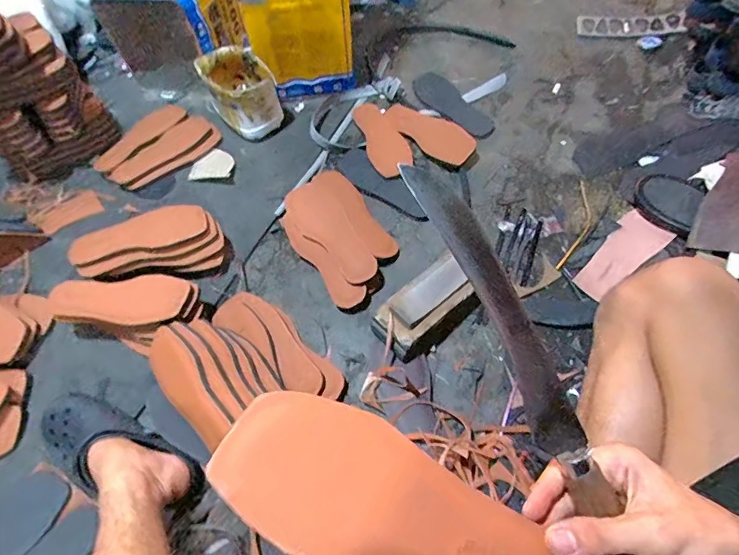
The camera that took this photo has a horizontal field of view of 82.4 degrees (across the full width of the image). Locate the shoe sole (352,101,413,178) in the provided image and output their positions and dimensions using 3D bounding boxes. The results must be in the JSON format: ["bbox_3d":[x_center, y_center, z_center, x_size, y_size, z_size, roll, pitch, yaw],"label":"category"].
[{"bbox_3d":[0.020,-0.322,0.965,0.088,0.015,0.259,-26,58,-3],"label":"shoe sole"}]

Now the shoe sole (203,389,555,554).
[{"bbox_3d":[0.017,0.146,0.257,0.223,0.012,0.087,30,58,8],"label":"shoe sole"}]

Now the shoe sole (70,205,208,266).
[{"bbox_3d":[-0.417,-0.080,0.765,0.235,0.008,0.066,-16,86,-9],"label":"shoe sole"}]

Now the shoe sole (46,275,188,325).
[{"bbox_3d":[-0.428,0.031,0.715,0.254,0.023,0.099,4,60,9],"label":"shoe sole"}]

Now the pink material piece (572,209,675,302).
[{"bbox_3d":[0.444,-0.042,0.757,0.196,0.014,0.082,-36,58,-11],"label":"pink material piece"}]

